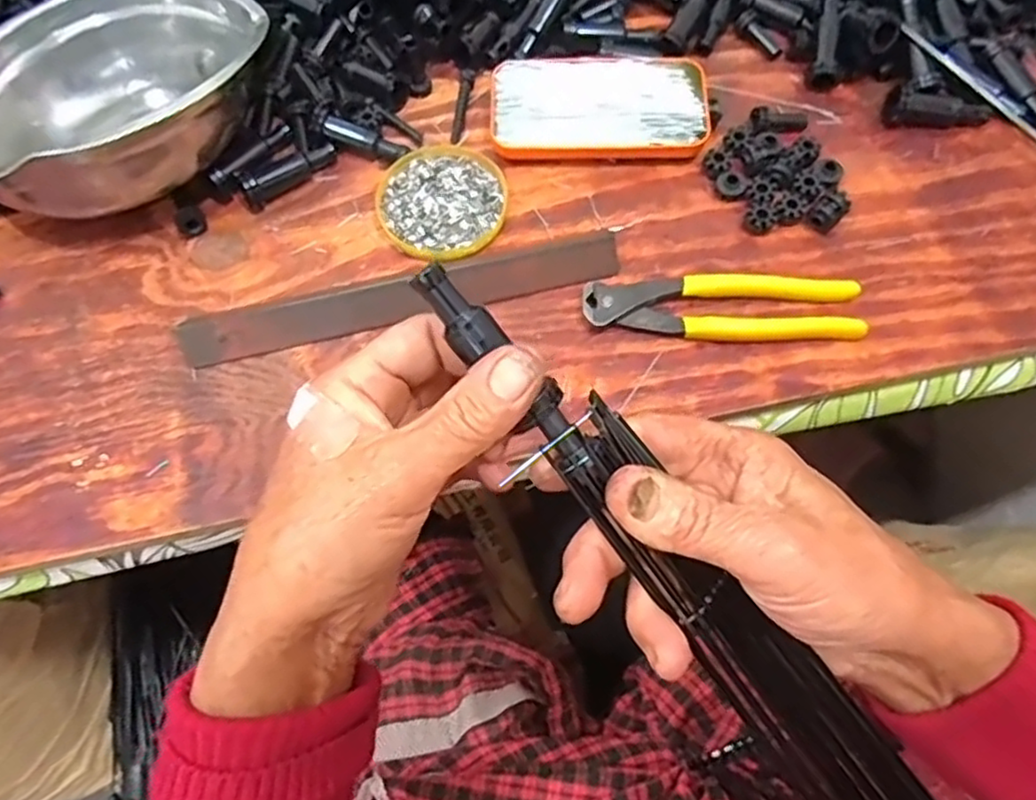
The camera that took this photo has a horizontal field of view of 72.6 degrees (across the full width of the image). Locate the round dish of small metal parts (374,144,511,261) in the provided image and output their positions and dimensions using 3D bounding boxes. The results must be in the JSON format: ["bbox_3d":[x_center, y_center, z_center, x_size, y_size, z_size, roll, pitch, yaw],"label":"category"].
[{"bbox_3d":[-0.049,-0.129,0.463,0.083,0.010,0.082,0,67,0],"label":"round dish of small metal parts"}]

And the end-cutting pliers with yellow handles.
[{"bbox_3d":[0.122,-0.055,0.426,0.164,0.013,0.039,3,67,1],"label":"end-cutting pliers with yellow handles"}]

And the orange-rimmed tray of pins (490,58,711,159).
[{"bbox_3d":[0.054,-0.198,0.478,0.142,0.019,0.075,-2,67,-1],"label":"orange-rimmed tray of pins"}]

